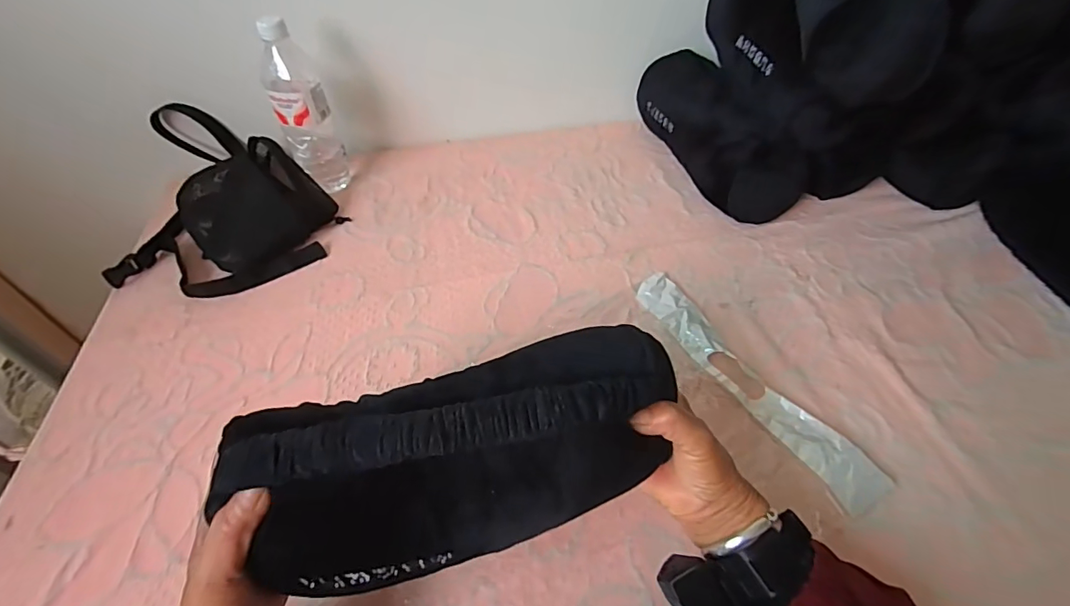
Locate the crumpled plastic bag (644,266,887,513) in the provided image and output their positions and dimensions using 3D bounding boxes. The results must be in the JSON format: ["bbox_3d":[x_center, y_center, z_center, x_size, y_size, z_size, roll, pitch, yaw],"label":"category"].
[{"bbox_3d":[0.208,0.070,0.498,0.050,0.012,0.301,-24,51,-19],"label":"crumpled plastic bag"}]

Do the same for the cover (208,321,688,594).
[{"bbox_3d":[-0.036,0.084,0.281,0.259,0.093,0.093,-16,49,-11],"label":"cover"}]

